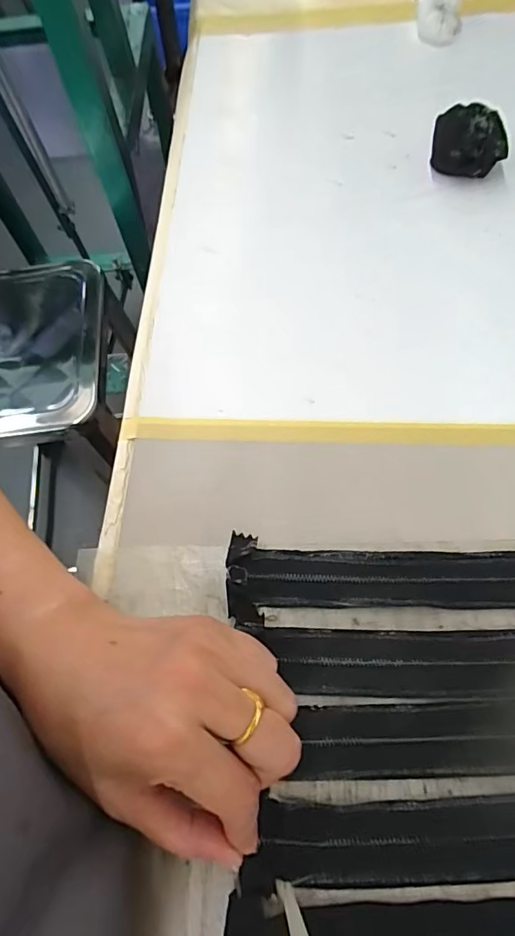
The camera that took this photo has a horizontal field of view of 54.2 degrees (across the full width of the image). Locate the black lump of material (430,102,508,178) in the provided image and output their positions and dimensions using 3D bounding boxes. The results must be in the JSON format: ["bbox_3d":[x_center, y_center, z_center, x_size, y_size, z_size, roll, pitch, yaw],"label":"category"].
[{"bbox_3d":[0.166,-0.252,0.398,0.054,0.047,0.033,11,65,9],"label":"black lump of material"}]

